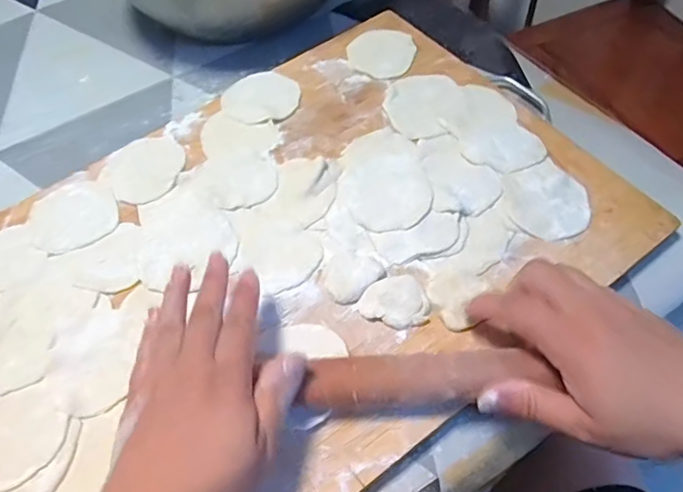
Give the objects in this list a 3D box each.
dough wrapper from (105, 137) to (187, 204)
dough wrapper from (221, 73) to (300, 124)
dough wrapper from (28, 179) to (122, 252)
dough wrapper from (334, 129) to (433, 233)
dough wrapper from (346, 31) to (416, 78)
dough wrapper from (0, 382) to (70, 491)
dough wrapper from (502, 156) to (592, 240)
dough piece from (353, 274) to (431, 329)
[{"bbox_3d":[-0.167,-0.067,0.444,0.064,0.004,0.070,-27,59,-12],"label":"dough wrapper"},{"bbox_3d":[-0.075,-0.138,0.482,0.070,0.004,0.064,-2,58,3],"label":"dough wrapper"},{"bbox_3d":[-0.218,-0.026,0.423,0.067,0.004,0.068,-2,57,2],"label":"dough wrapper"},{"bbox_3d":[0.032,-0.057,0.421,0.069,0.007,0.107,-12,54,-4],"label":"dough wrapper"},{"bbox_3d":[0.038,-0.188,0.508,0.063,0.004,0.059,-1,63,2],"label":"dough wrapper"},{"bbox_3d":[-0.212,0.121,0.329,0.077,0.008,0.060,-17,58,-7],"label":"dough wrapper"},{"bbox_3d":[0.160,-0.036,0.403,0.066,0.009,0.066,-24,59,-11],"label":"dough wrapper"},{"bbox_3d":[0.036,0.039,0.363,0.047,0.008,0.037,-15,58,-5],"label":"dough piece"}]

